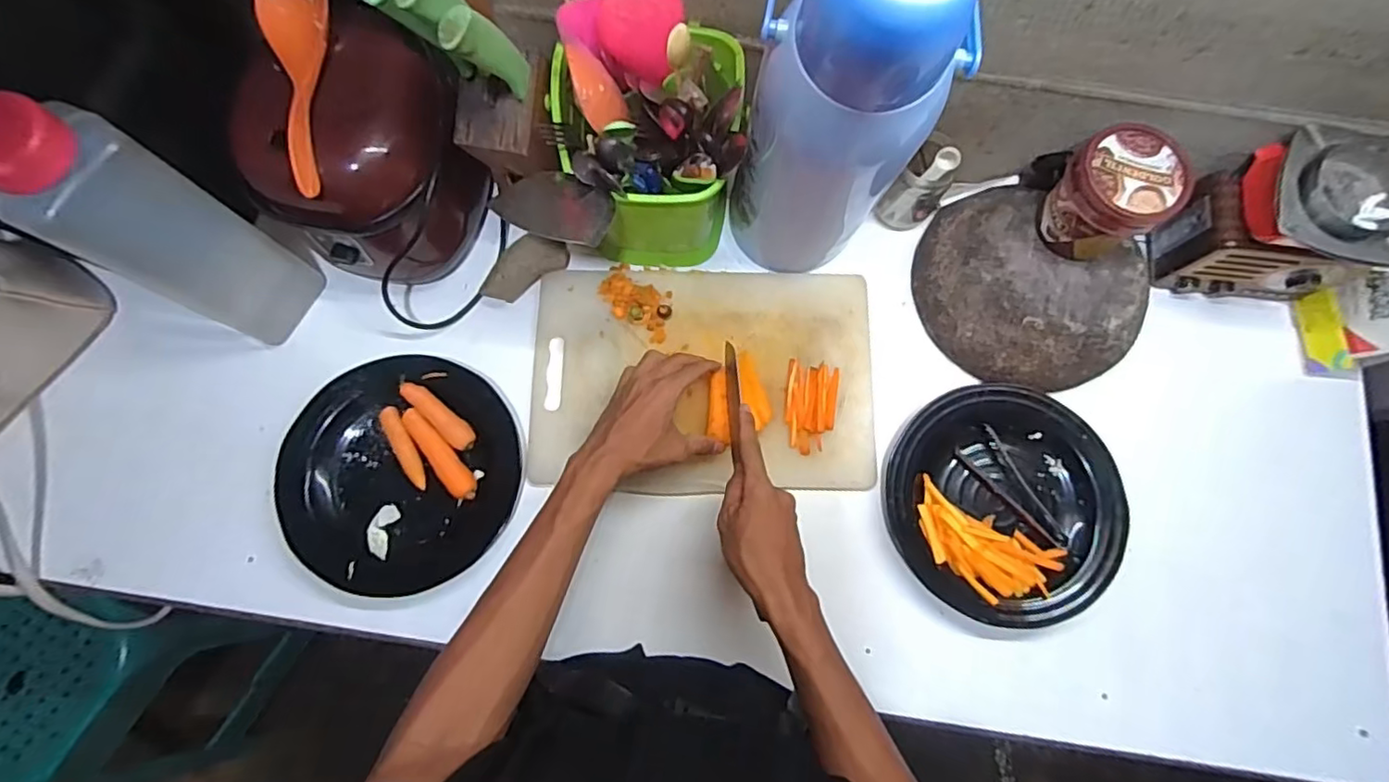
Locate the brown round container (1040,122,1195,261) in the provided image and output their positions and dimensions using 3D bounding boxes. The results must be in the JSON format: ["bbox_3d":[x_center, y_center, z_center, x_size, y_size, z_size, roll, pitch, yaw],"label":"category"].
[{"bbox_3d":[0.382,-0.180,0.574,0.088,0.092,0.092,0,77,-1],"label":"brown round container"}]

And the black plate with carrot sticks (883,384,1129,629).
[{"bbox_3d":[0.301,0.109,0.611,0.220,0.041,0.222,0,77,-1],"label":"black plate with carrot sticks"}]

